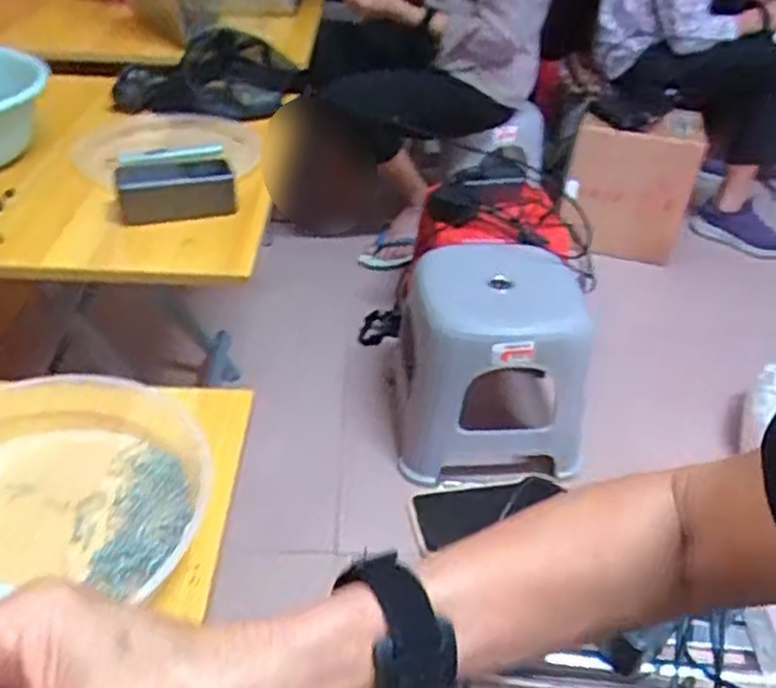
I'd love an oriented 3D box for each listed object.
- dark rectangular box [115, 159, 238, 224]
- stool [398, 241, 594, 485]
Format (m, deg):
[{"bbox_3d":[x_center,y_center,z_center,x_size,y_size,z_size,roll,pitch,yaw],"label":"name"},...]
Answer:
[{"bbox_3d":[-0.243,-0.177,0.815,0.128,0.051,0.061,-11,41,-19],"label":"dark rectangular box"},{"bbox_3d":[0.179,0.033,1.195,0.299,0.314,0.268,3,38,-1],"label":"stool"}]

